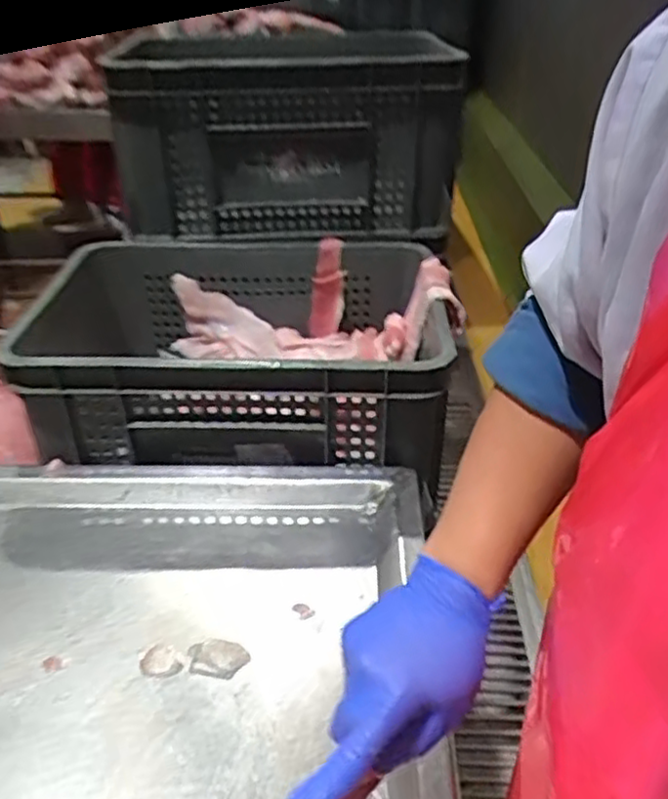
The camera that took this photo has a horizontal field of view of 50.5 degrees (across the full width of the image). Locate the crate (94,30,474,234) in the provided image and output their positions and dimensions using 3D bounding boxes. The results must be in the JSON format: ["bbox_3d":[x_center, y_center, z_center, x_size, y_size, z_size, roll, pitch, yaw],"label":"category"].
[{"bbox_3d":[-0.094,-0.460,1.177,0.530,0.267,0.370,-6,35,-9],"label":"crate"}]

